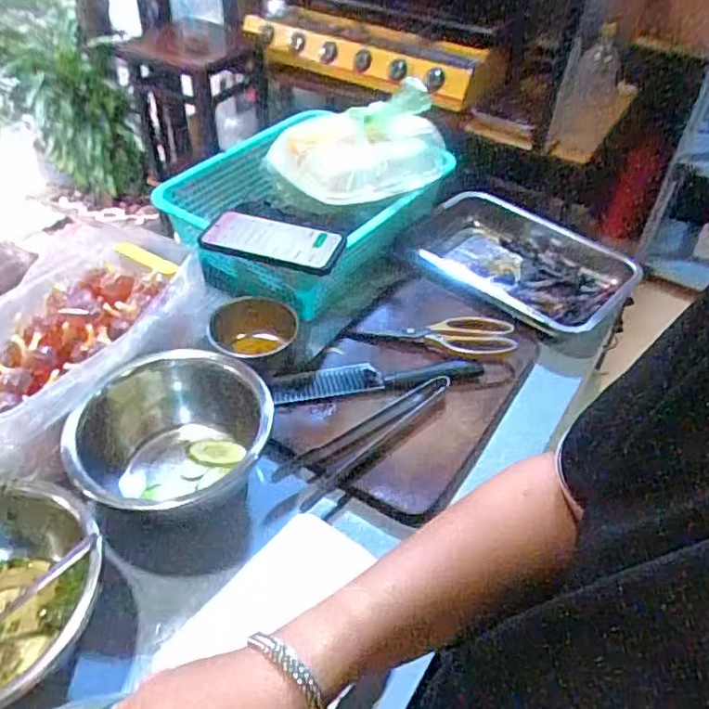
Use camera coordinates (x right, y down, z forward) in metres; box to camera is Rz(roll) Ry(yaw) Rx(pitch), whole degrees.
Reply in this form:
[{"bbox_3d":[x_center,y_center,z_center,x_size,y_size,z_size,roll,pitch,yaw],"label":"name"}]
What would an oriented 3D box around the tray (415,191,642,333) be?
[{"bbox_3d":[0.244,-0.141,0.922,0.322,0.065,0.234,25,48,21],"label":"tray"}]

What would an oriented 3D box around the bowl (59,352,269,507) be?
[{"bbox_3d":[-0.177,0.080,0.610,0.152,0.103,0.189,20,46,17],"label":"bowl"}]

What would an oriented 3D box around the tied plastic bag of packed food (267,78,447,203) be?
[{"bbox_3d":[0.006,-0.296,0.851,0.233,0.107,0.161,9,44,6],"label":"tied plastic bag of packed food"}]

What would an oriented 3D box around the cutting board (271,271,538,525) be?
[{"bbox_3d":[0.052,0.029,0.731,0.235,0.029,0.360,26,48,22],"label":"cutting board"}]

